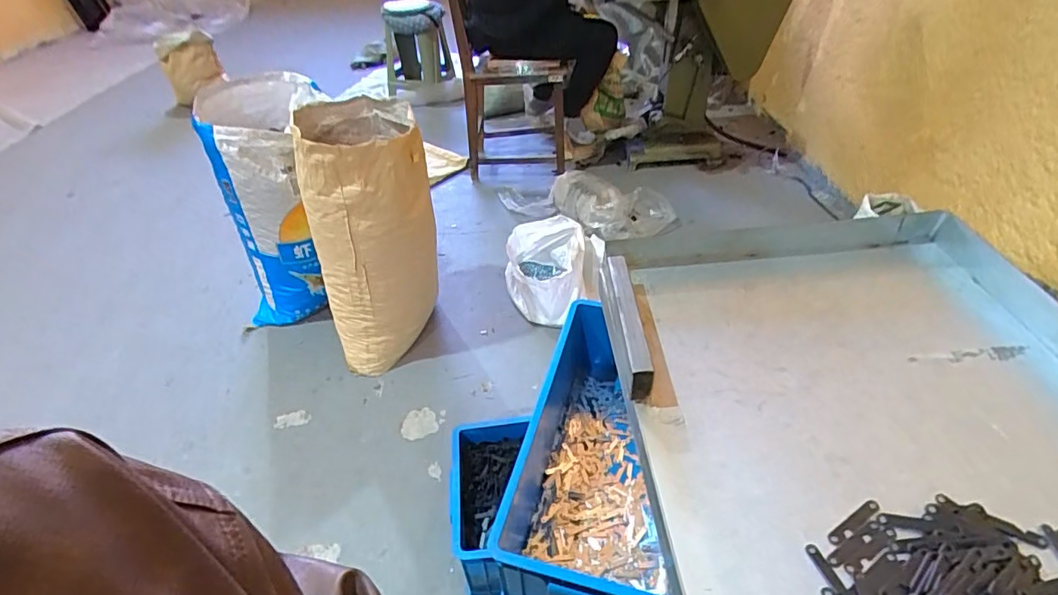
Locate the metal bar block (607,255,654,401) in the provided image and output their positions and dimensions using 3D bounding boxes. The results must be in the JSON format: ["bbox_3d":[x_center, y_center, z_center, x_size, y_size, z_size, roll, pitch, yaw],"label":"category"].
[{"bbox_3d":[0.098,0.023,0.529,0.021,0.047,0.165,-2,39,2],"label":"metal bar block"}]

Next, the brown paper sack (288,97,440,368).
[{"bbox_3d":[-0.445,-0.194,1.544,0.327,0.645,0.402,-14,41,-12],"label":"brown paper sack"}]

